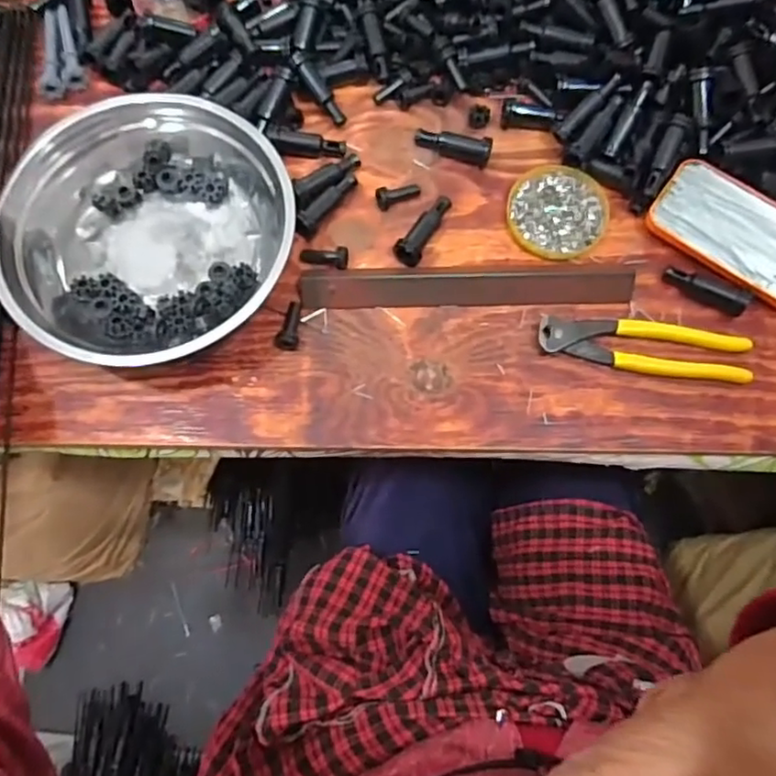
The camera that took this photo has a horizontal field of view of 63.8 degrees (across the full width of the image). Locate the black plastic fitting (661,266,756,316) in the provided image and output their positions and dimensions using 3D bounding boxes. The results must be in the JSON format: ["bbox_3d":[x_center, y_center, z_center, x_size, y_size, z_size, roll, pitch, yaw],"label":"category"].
[{"bbox_3d":[0.257,-0.079,0.504,0.067,0.016,0.018,29,76,20],"label":"black plastic fitting"}]

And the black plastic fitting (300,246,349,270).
[{"bbox_3d":[-0.052,-0.109,0.512,0.041,0.013,0.018,9,74,3],"label":"black plastic fitting"}]

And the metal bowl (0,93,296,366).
[{"bbox_3d":[-0.181,-0.116,0.485,0.219,0.066,0.199,-21,75,-6],"label":"metal bowl"}]

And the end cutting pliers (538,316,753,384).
[{"bbox_3d":[0.202,-0.034,0.490,0.163,0.018,0.039,8,74,2],"label":"end cutting pliers"}]

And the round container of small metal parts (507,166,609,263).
[{"bbox_3d":[0.143,-0.149,0.528,0.081,0.007,0.088,0,74,0],"label":"round container of small metal parts"}]

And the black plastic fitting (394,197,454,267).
[{"bbox_3d":[0.031,-0.135,0.514,0.021,0.018,0.072,29,76,8],"label":"black plastic fitting"}]

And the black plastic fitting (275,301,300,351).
[{"bbox_3d":[-0.078,-0.049,0.495,0.017,0.020,0.043,6,62,2],"label":"black plastic fitting"}]

